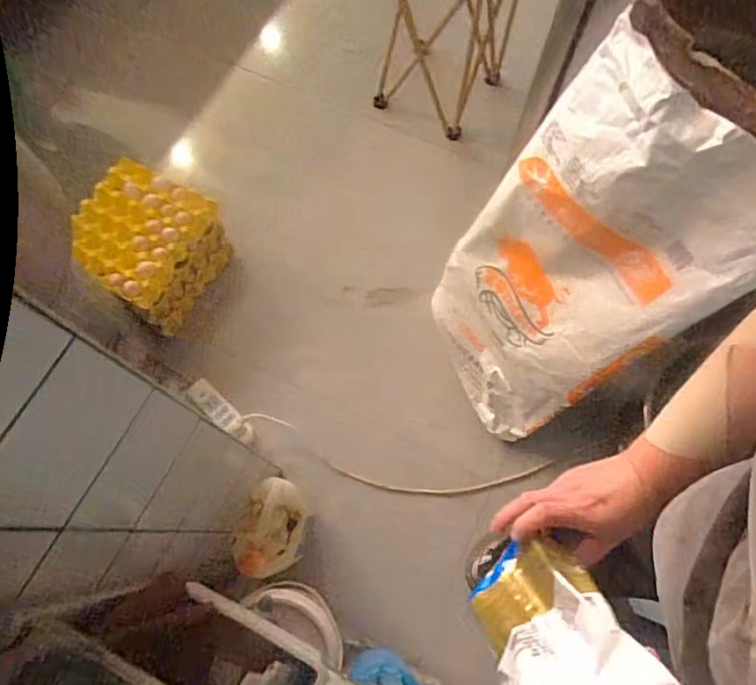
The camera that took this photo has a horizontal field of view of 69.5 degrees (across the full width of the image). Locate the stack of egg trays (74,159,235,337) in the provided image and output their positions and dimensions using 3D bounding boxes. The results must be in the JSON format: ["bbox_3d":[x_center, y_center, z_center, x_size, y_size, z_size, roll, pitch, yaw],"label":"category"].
[{"bbox_3d":[-0.534,-0.222,1.281,0.269,0.197,0.290,28,73,10],"label":"stack of egg trays"}]

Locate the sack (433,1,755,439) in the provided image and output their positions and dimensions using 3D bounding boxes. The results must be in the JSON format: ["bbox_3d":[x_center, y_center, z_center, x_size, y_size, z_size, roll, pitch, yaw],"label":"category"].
[{"bbox_3d":[0.364,-0.137,1.001,0.205,0.773,0.395,-31,76,-31],"label":"sack"}]

